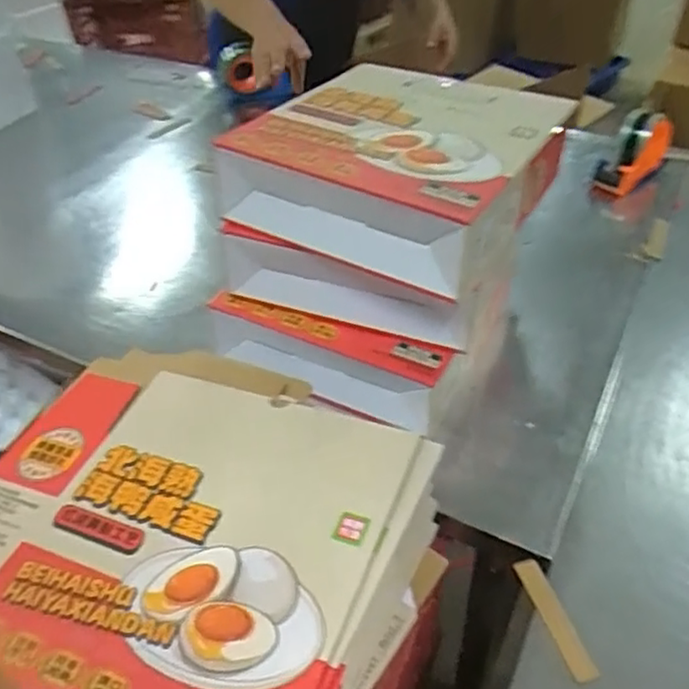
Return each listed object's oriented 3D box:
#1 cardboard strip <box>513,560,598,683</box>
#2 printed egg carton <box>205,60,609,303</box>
[{"bbox_3d":[0.183,0.236,0.574,0.025,0.009,0.107,-15,46,-11],"label":"cardboard strip"},{"bbox_3d":[0.069,-0.206,0.742,0.293,0.092,0.308,22,46,25],"label":"printed egg carton"}]

